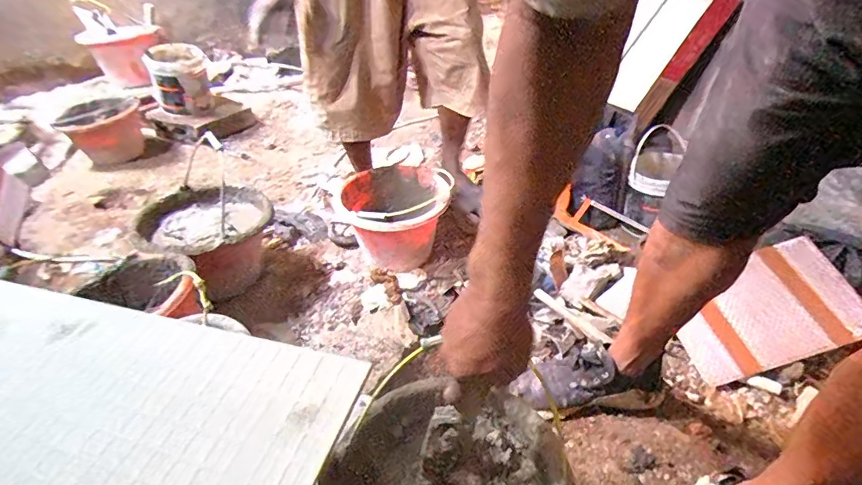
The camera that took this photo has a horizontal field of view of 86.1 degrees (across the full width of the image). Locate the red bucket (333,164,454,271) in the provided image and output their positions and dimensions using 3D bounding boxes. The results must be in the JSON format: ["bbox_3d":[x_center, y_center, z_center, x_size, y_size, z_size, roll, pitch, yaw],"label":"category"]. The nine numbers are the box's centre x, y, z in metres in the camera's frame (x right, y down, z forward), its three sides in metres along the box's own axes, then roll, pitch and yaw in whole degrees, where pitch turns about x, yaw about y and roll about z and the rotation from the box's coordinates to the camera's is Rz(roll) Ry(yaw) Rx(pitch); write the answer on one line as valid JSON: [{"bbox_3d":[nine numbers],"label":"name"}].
[{"bbox_3d":[-0.101,-0.076,1.235,0.257,0.229,0.290,-12,42,-16],"label":"red bucket"}]

